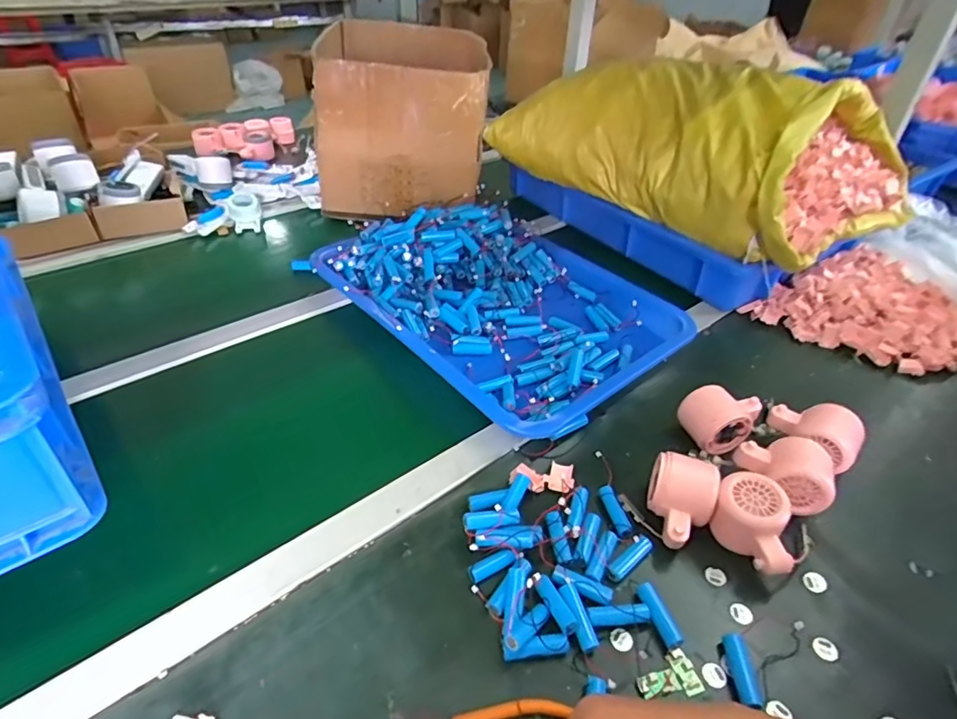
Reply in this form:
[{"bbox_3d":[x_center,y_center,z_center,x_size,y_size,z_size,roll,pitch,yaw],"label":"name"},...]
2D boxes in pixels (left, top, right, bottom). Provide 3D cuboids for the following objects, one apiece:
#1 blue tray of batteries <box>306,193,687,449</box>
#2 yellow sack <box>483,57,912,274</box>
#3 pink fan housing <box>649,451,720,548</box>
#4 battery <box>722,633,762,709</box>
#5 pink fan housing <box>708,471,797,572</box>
[{"bbox_3d":[0.026,-0.096,0.727,0.334,0.057,0.453,-27,48,-32],"label":"blue tray of batteries"},{"bbox_3d":[0.353,-0.355,0.839,0.552,0.171,0.383,33,48,31],"label":"yellow sack"},{"bbox_3d":[0.178,0.129,0.482,0.058,0.055,0.069,26,44,25],"label":"pink fan housing"},{"bbox_3d":[0.193,0.227,0.391,0.011,0.014,0.050,2,39,-1],"label":"battery"},{"bbox_3d":[0.242,0.144,0.464,0.052,0.056,0.079,-13,42,-19],"label":"pink fan housing"}]

